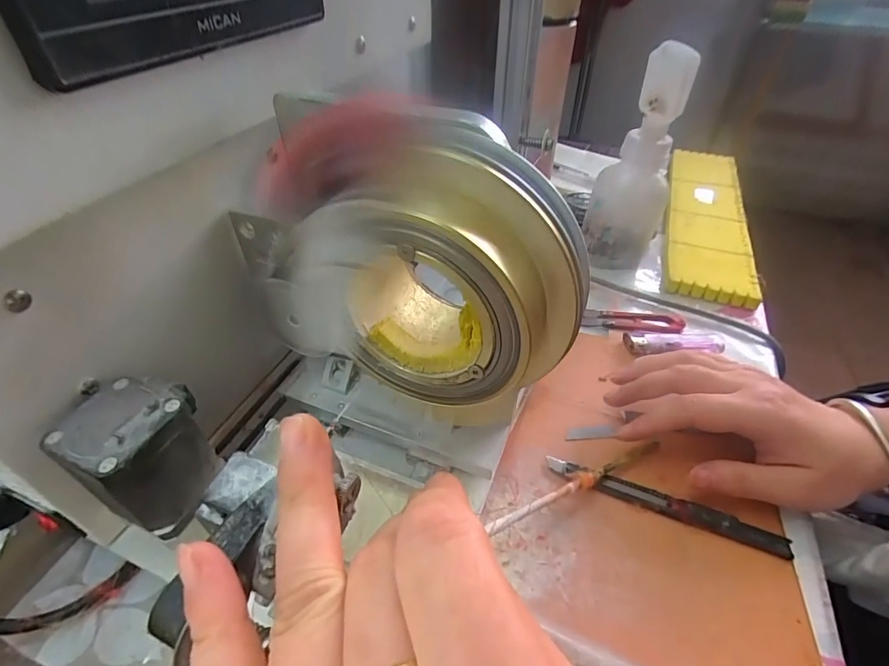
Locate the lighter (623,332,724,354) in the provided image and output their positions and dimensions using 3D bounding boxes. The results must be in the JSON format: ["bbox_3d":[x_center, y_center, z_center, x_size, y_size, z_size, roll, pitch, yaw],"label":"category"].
[{"bbox_3d":[0.187,0.007,0.366,0.079,0.011,0.020,0,42,-1],"label":"lighter"}]

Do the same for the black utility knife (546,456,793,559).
[{"bbox_3d":[0.130,0.102,0.270,0.136,0.011,0.012,16,45,17],"label":"black utility knife"}]

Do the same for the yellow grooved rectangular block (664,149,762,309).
[{"bbox_3d":[0.304,-0.143,0.521,0.082,0.020,0.329,16,45,15],"label":"yellow grooved rectangular block"}]

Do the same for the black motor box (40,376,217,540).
[{"bbox_3d":[-0.139,0.054,0.206,0.051,0.053,0.051,21,47,20],"label":"black motor box"}]

